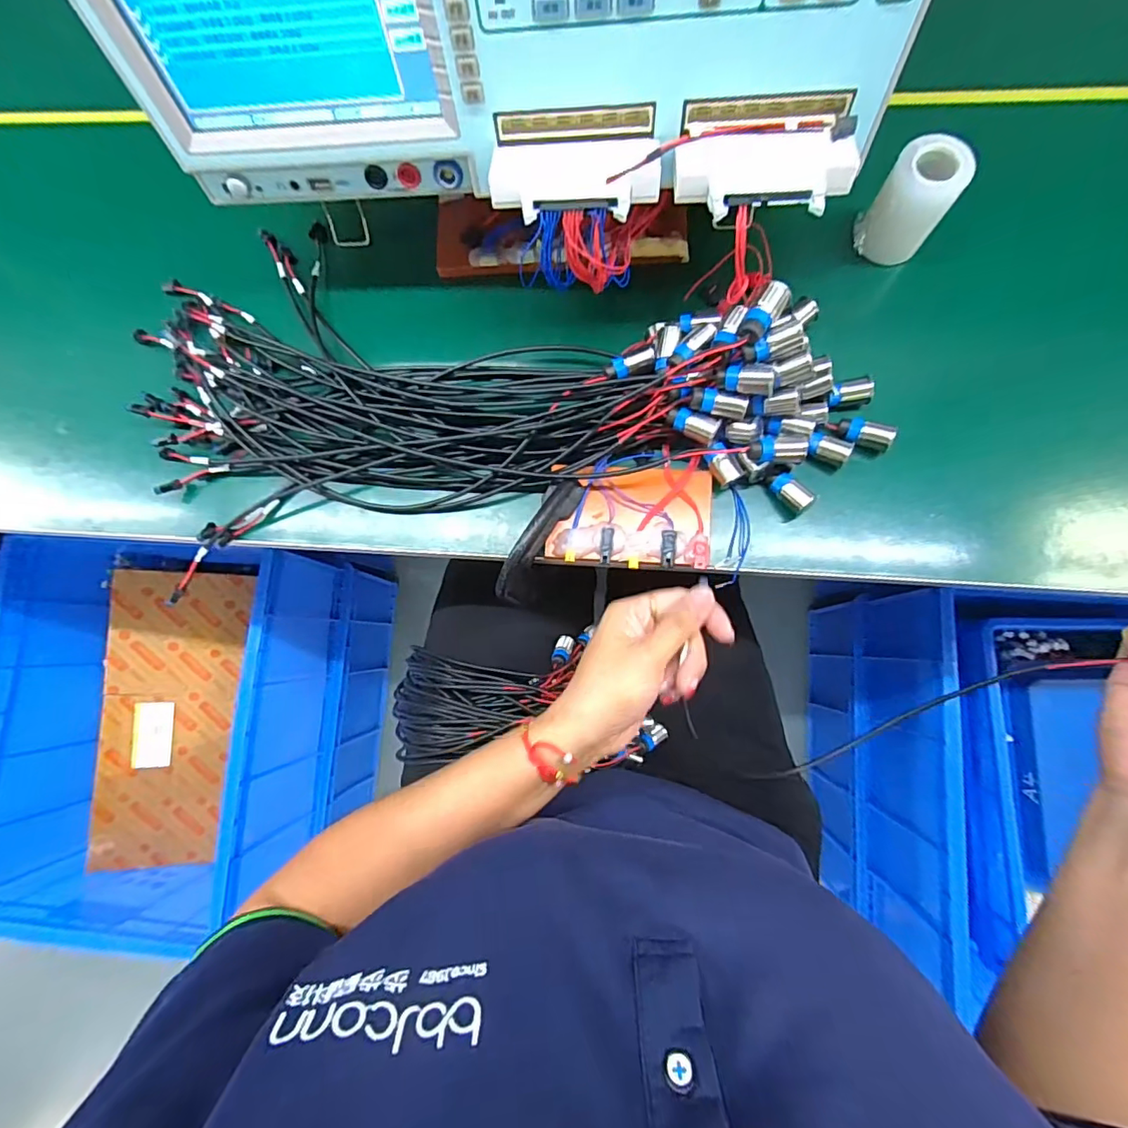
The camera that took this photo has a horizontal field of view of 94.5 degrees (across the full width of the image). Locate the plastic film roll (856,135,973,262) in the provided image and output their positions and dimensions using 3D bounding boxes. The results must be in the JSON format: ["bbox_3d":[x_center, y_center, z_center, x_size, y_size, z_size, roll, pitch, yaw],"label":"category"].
[{"bbox_3d":[0.241,-0.251,0.363,0.047,0.058,0.049,-1,82,5],"label":"plastic film roll"}]

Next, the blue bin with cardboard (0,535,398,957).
[{"bbox_3d":[-0.590,0.240,0.854,0.415,0.331,0.517,2,82,5],"label":"blue bin with cardboard"}]

